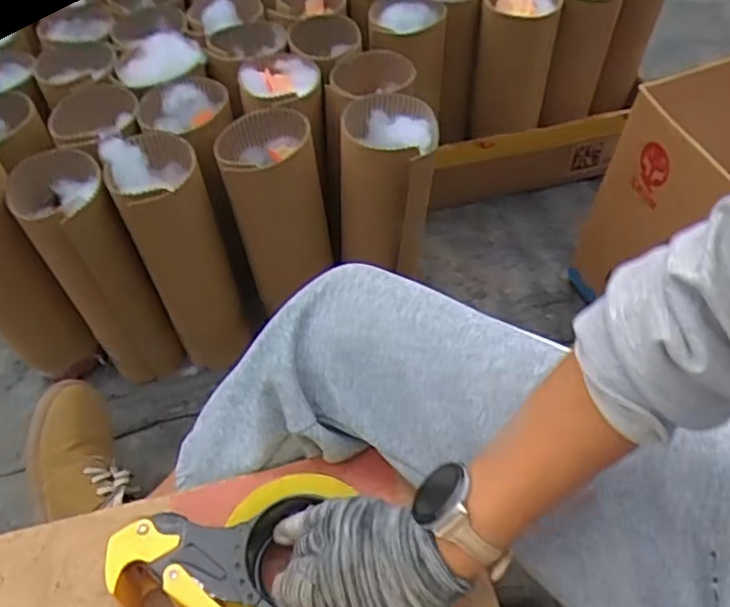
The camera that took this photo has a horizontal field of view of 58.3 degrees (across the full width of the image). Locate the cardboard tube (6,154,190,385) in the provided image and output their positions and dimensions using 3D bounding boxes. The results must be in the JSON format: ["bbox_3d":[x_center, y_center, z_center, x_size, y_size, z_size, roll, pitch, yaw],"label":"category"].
[{"bbox_3d":[-0.279,-0.021,0.709,0.086,0.278,0.093,-34,57,-23],"label":"cardboard tube"}]

